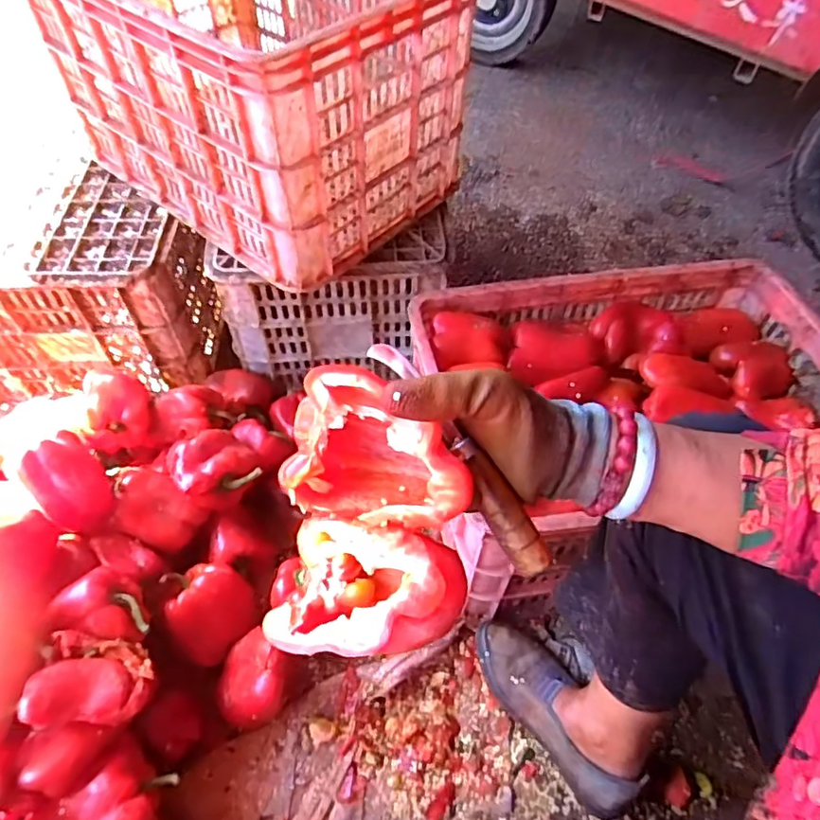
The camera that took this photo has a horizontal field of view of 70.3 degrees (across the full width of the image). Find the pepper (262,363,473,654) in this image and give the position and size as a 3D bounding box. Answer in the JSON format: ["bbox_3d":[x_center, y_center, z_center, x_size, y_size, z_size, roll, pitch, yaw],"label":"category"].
[{"bbox_3d":[-0.024,0.063,0.356,0.118,0.063,0.172,7,87,3],"label":"pepper"}]

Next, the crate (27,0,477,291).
[{"bbox_3d":[-0.222,-0.473,0.788,0.542,0.276,0.360,39,61,22],"label":"crate"}]

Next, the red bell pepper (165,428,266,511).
[{"bbox_3d":[-0.259,0.076,0.778,0.110,0.069,0.089,-22,59,-18],"label":"red bell pepper"}]

